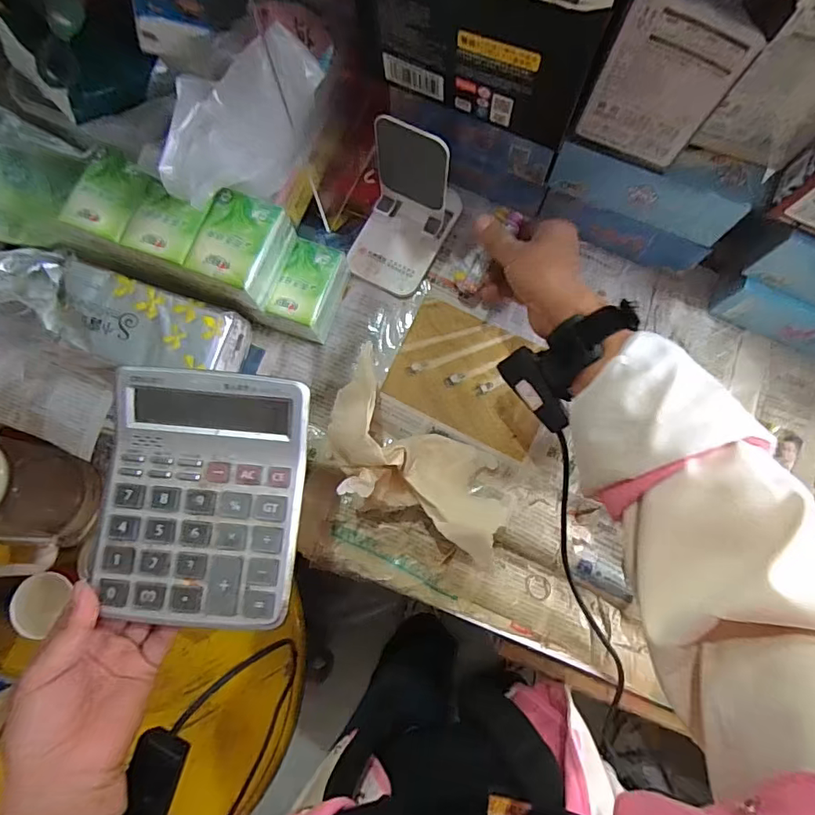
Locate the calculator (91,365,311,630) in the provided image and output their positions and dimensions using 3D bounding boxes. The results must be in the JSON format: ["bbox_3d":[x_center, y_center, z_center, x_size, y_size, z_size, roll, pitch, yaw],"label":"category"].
[{"bbox_3d":[-0.139,0.060,0.337,0.129,0.021,0.164,5,80,1],"label":"calculator"}]

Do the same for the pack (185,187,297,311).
[{"bbox_3d":[-0.130,-0.126,0.396,0.056,0.043,0.070,20,80,4],"label":"pack"}]

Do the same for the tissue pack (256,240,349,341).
[{"bbox_3d":[-0.088,-0.101,0.448,0.046,0.054,0.081,20,80,4],"label":"tissue pack"}]

